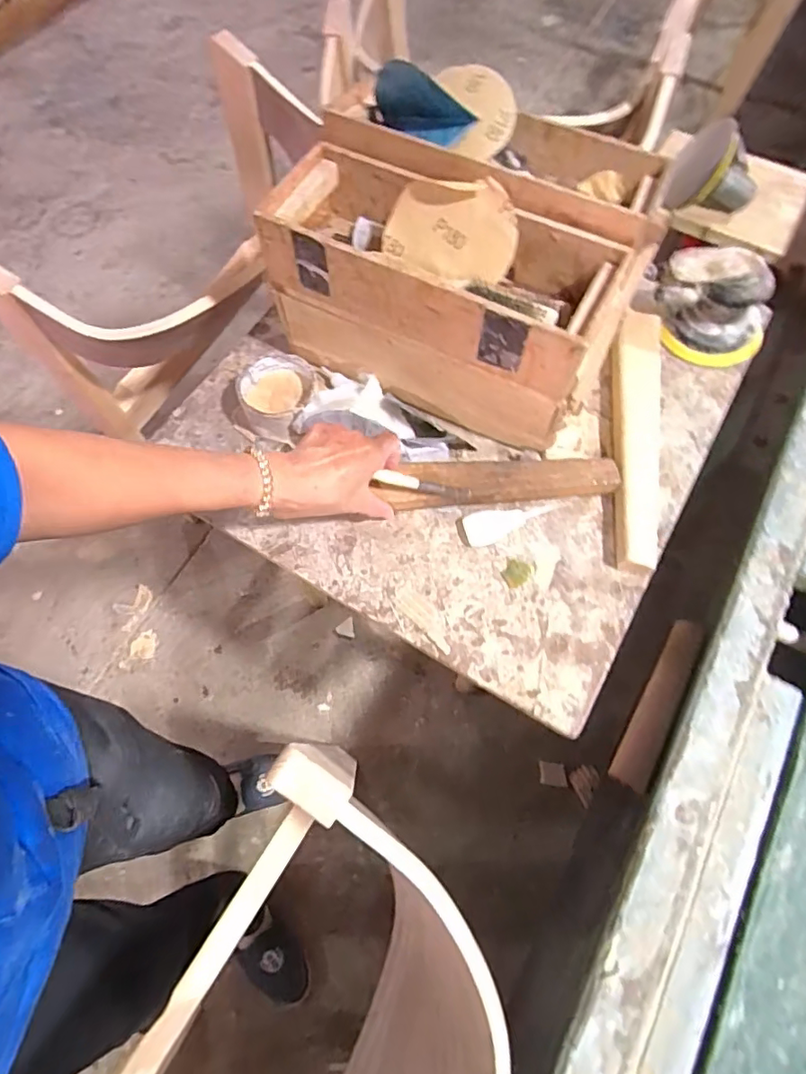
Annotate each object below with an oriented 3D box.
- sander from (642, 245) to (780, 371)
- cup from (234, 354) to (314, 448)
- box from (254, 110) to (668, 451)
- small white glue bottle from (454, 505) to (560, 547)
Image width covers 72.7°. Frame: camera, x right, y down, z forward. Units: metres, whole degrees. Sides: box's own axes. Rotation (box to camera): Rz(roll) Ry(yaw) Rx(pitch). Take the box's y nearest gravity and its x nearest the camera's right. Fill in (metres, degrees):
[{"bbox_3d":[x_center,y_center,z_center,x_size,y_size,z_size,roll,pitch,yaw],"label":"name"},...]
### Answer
[{"bbox_3d":[0.345,-0.267,0.606,0.140,0.087,0.112,34,72,14],"label":"sander"},{"bbox_3d":[-0.136,-0.144,0.598,0.091,0.050,0.094,-1,67,1],"label":"cup"},{"bbox_3d":[0.062,-0.277,0.560,0.315,0.181,0.237,23,68,14],"label":"box"},{"bbox_3d":[0.105,-0.012,0.552,0.097,0.014,0.034,-8,64,0],"label":"small white glue bottle"}]

